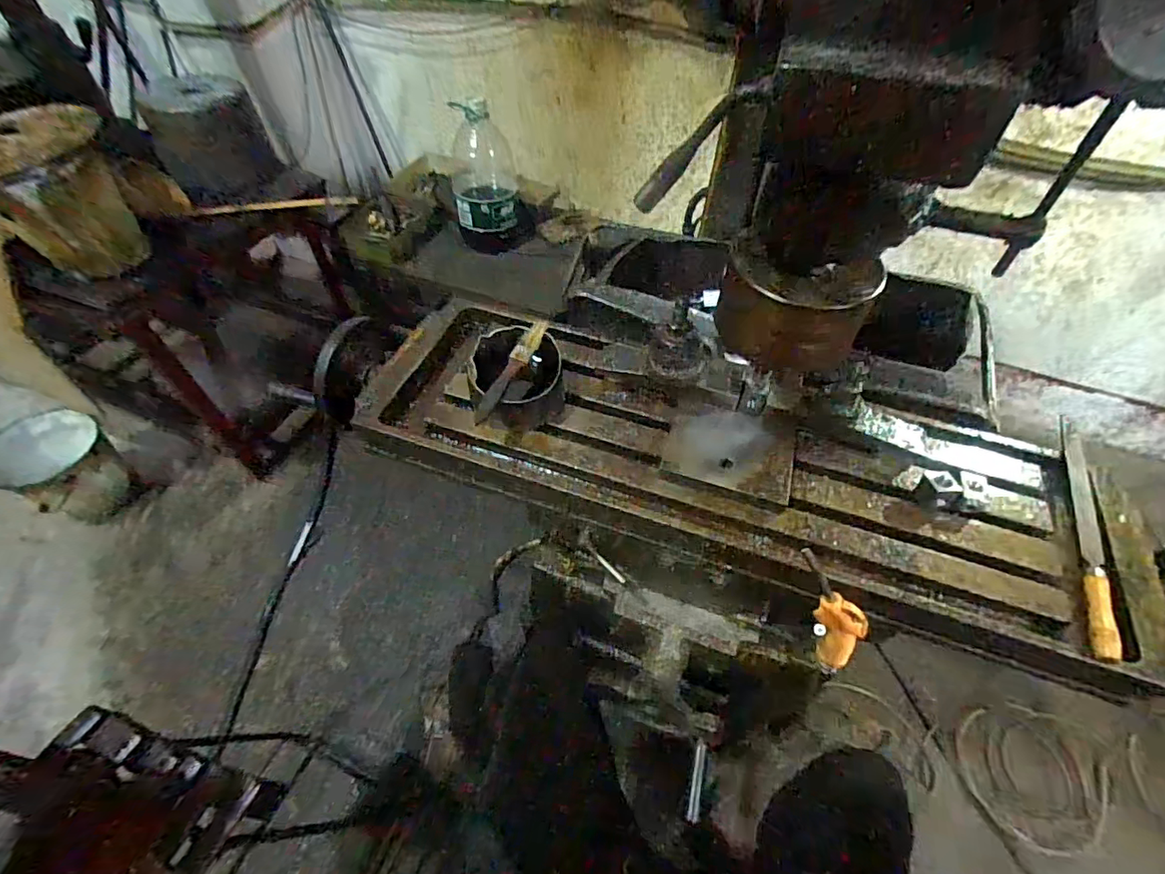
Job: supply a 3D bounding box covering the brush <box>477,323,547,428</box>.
[{"bbox_3d":[-0.075,-0.075,0.562,0.017,0.015,0.160,20,55,12],"label":"brush"}]

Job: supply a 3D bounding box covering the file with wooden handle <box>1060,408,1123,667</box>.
[{"bbox_3d":[0.507,0.084,0.518,0.022,0.023,0.292,21,55,13],"label":"file with wooden handle"}]

